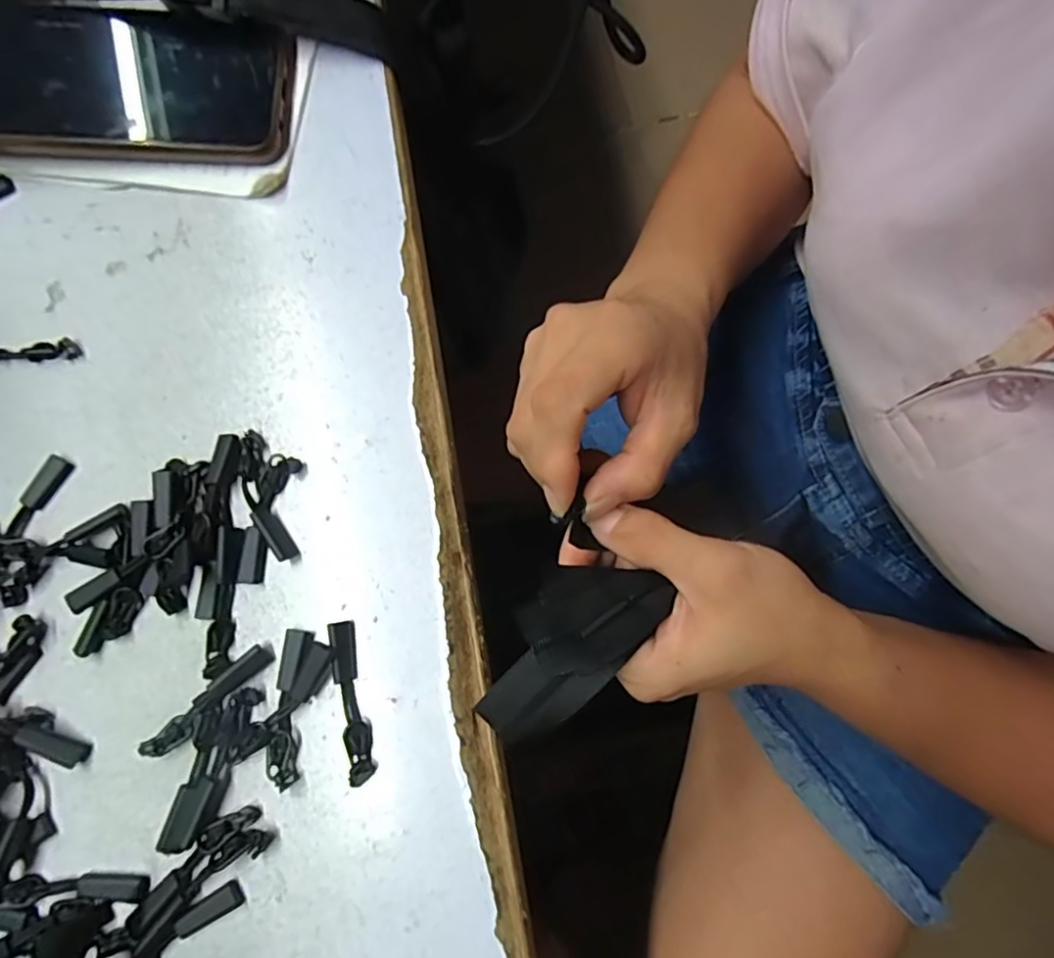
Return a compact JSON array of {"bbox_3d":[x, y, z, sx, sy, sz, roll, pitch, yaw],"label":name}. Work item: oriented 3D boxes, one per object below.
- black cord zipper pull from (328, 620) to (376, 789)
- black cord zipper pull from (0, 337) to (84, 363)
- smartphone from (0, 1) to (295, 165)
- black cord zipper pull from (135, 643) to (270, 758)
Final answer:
[{"bbox_3d":[-0.069,0.087,0.232,0.010,0.007,0.061,-11,78,-3],"label":"black cord zipper pull"},{"bbox_3d":[-0.232,-0.058,0.266,0.059,0.004,0.010,-3,78,-1],"label":"black cord zipper pull"},{"bbox_3d":[-0.198,-0.187,0.277,0.163,0.011,0.078,0,79,-3],"label":"smartphone"},{"bbox_3d":[-0.127,0.089,0.232,0.058,0.008,0.010,-42,81,-8],"label":"black cord zipper pull"}]

